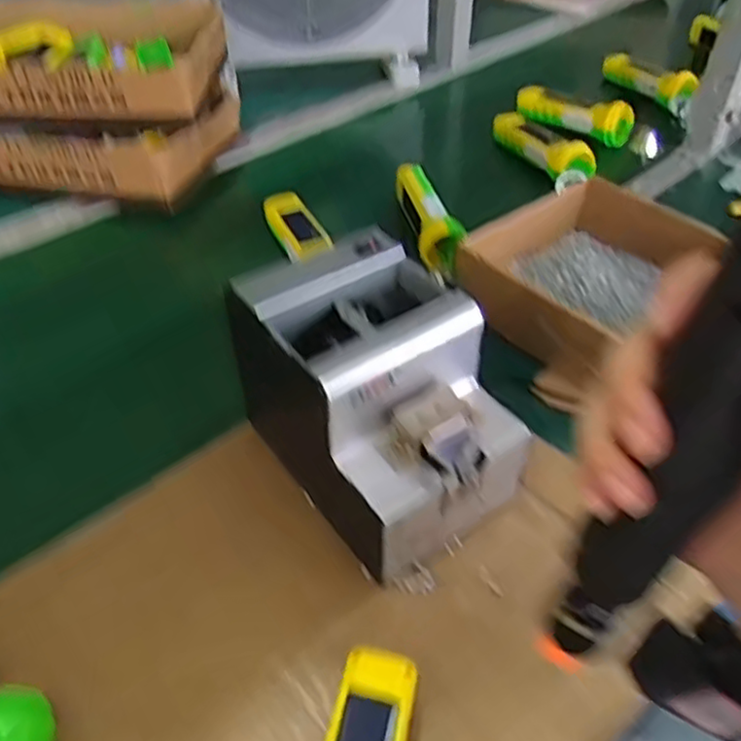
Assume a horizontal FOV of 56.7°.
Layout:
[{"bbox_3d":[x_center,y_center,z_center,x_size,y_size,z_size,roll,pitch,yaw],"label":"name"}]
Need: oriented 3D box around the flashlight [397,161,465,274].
[{"bbox_3d":[0.064,-0.177,0.767,0.053,0.053,0.176,-8,44,-9],"label":"flashlight"}]

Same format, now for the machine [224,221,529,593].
[{"bbox_3d":[0.006,0.020,0.484,0.123,0.143,0.182,-26,50,-25],"label":"machine"}]

